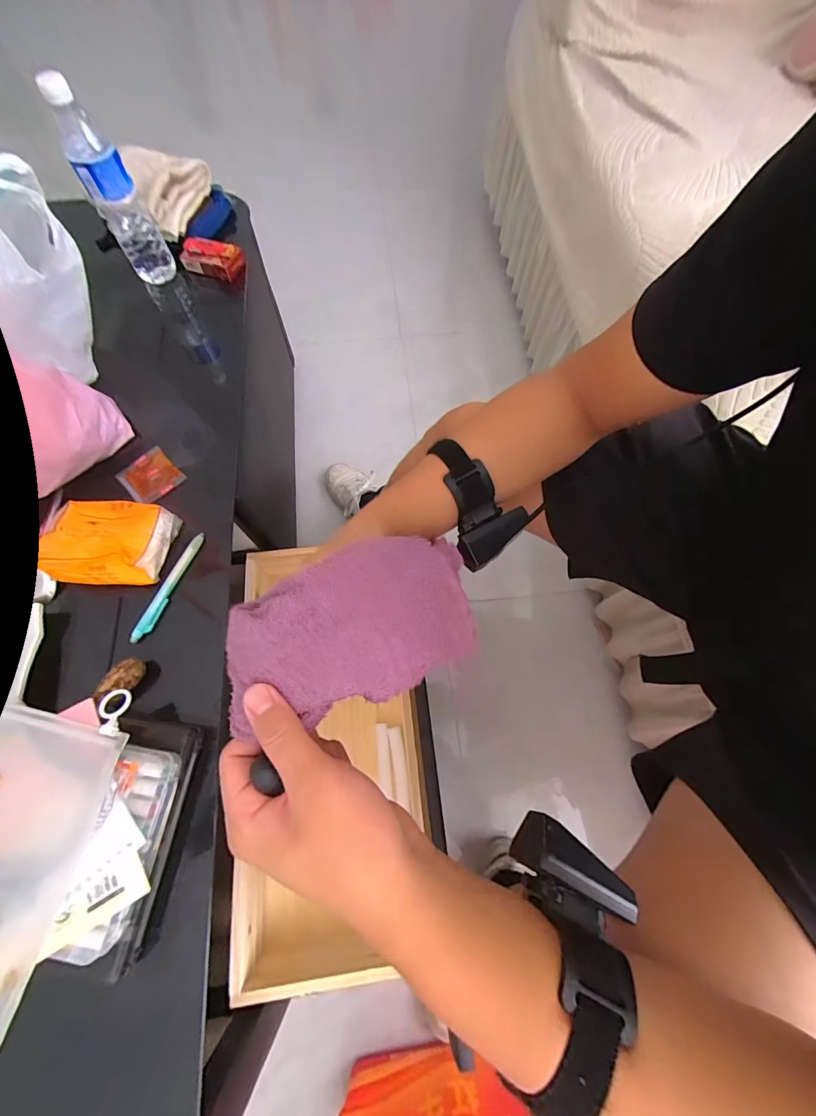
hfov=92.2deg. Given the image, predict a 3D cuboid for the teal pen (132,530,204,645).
[{"bbox_3d":[-0.281,0.033,0.466,0.014,0.009,0.140,20,69,8],"label":"teal pen"}]

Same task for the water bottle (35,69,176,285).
[{"bbox_3d":[-0.414,-0.514,0.558,0.065,0.216,0.056,-28,71,-11],"label":"water bottle"}]

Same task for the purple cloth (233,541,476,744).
[{"bbox_3d":[-0.031,0.039,0.228,0.152,0.041,0.084,-24,70,-10],"label":"purple cloth"}]

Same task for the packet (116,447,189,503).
[{"bbox_3d":[-0.343,-0.109,0.522,0.074,0.010,0.065,42,74,15],"label":"packet"}]

